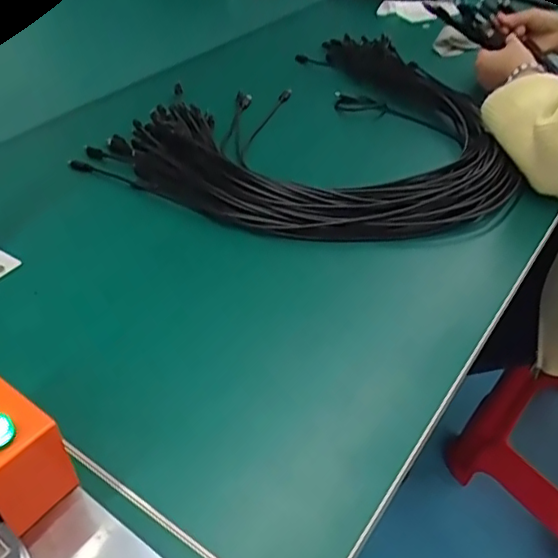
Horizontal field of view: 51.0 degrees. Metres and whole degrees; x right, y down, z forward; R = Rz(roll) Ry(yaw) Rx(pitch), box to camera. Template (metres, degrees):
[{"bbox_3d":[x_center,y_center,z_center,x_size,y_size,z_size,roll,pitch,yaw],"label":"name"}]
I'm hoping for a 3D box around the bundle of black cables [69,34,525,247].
[{"bbox_3d":[0.092,-0.238,0.811,0.478,0.038,0.595,18,43,17],"label":"bundle of black cables"}]

